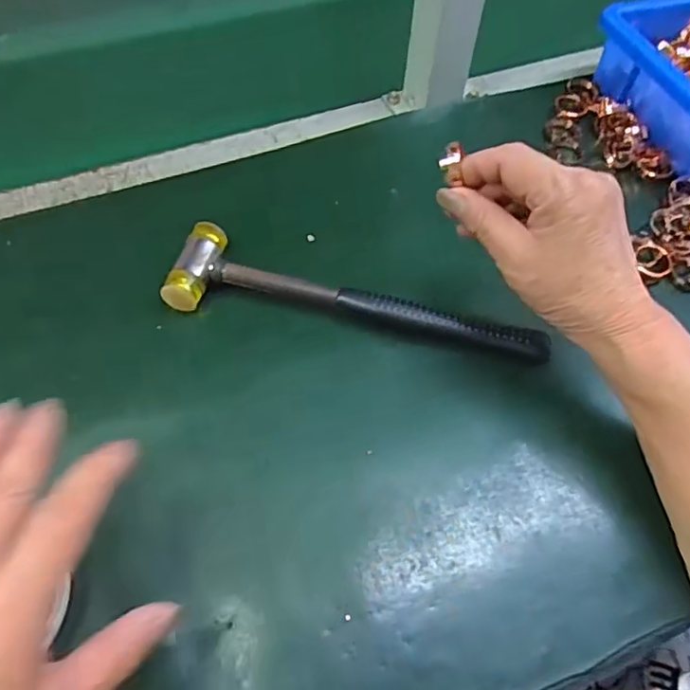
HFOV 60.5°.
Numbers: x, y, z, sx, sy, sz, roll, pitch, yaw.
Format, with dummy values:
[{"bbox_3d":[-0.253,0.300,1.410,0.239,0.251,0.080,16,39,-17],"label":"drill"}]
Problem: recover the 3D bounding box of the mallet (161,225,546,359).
[{"bbox_3d":[0.007,-0.023,0.373,0.236,0.024,0.059,15,60,8],"label":"mallet"}]

